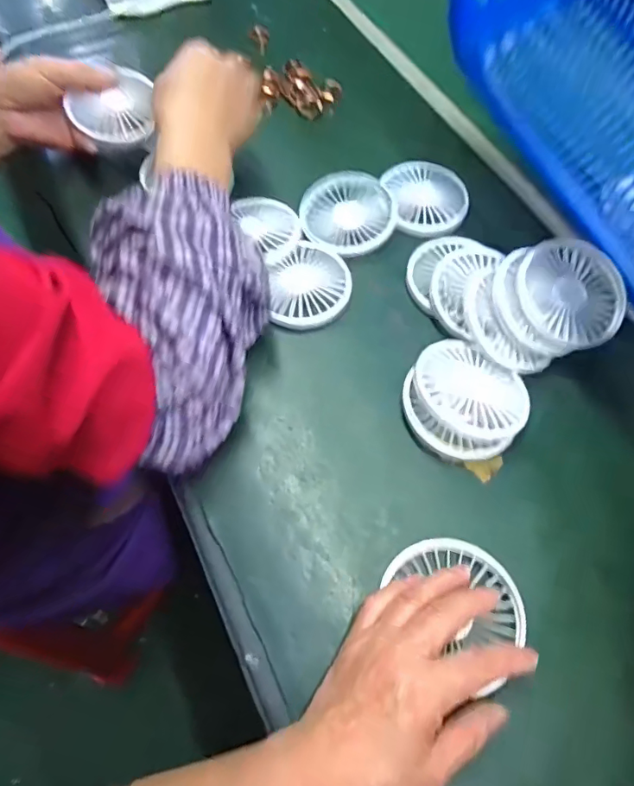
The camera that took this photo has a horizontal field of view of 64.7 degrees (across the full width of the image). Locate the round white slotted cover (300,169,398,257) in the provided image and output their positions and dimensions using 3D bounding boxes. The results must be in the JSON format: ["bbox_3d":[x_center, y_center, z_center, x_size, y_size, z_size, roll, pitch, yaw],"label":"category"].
[{"bbox_3d":[0.028,-0.174,0.474,0.086,0.009,0.100,-15,64,-8],"label":"round white slotted cover"}]

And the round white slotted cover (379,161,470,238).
[{"bbox_3d":[0.106,-0.192,0.485,0.076,0.012,0.094,-11,64,-5],"label":"round white slotted cover"}]

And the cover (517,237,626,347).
[{"bbox_3d":[0.203,-0.082,0.400,0.086,0.008,0.085,23,82,0],"label":"cover"}]

